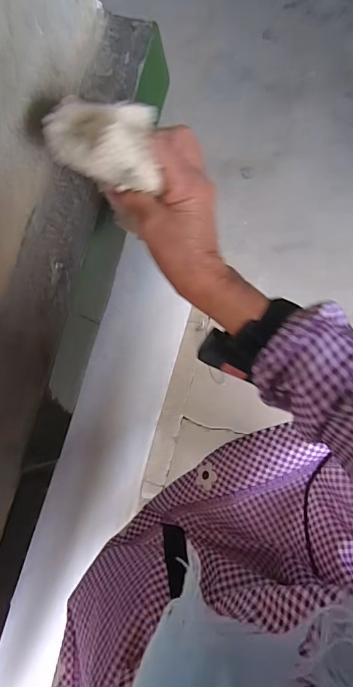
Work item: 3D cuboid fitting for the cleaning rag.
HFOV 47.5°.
[{"bbox_3d":[-0.056,-0.154,0.303,0.083,0.049,0.054,4,84,3],"label":"cleaning rag"}]

